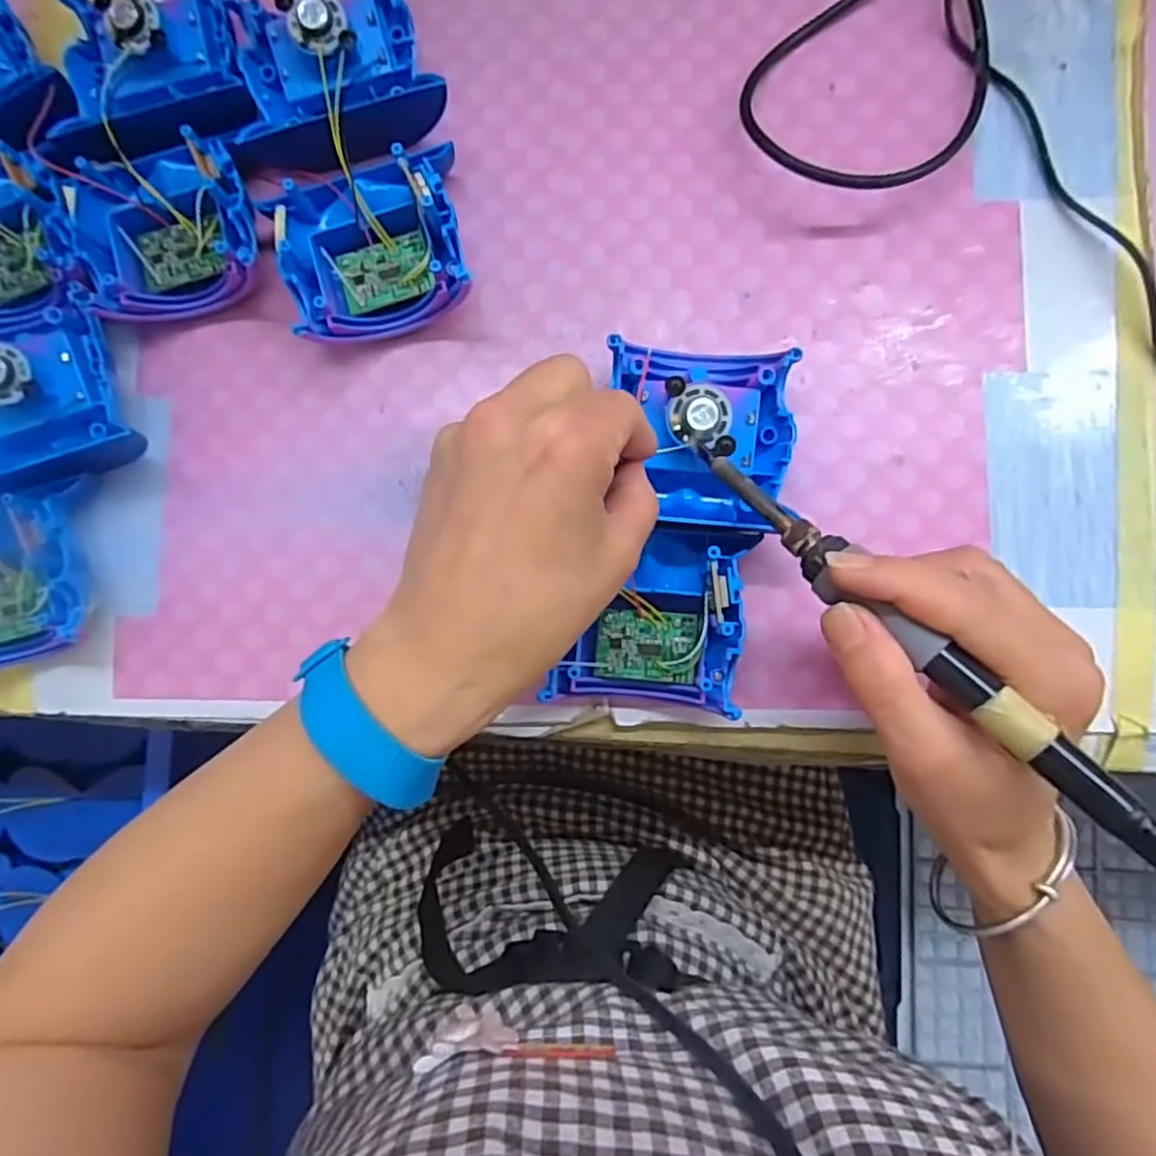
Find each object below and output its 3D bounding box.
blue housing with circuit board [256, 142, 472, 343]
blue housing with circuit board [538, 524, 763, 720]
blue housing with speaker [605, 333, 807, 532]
[{"bbox_3d":[-0.094,-0.155,0.323,0.081,0.038,0.077,0,85,3],"label":"blue housing with circuit board"},{"bbox_3d":[0.034,0.017,0.299,0.078,0.038,0.083,9,85,4],"label":"blue housing with circuit board"},{"bbox_3d":[0.053,-0.063,0.295,0.079,0.033,0.075,4,87,5],"label":"blue housing with speaker"}]

